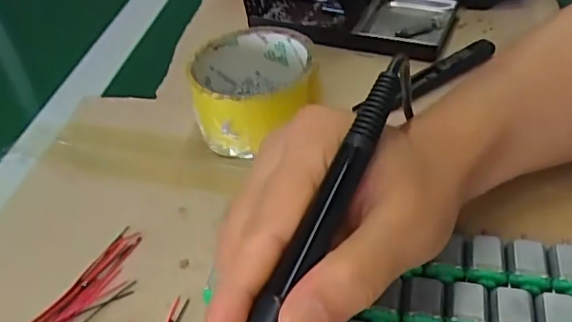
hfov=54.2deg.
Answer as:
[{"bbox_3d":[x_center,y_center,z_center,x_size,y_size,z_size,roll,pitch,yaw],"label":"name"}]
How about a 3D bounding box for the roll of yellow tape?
[{"bbox_3d":[-0.018,-0.047,0.375,0.082,0.047,0.087,-7,43,0],"label":"roll of yellow tape"}]

